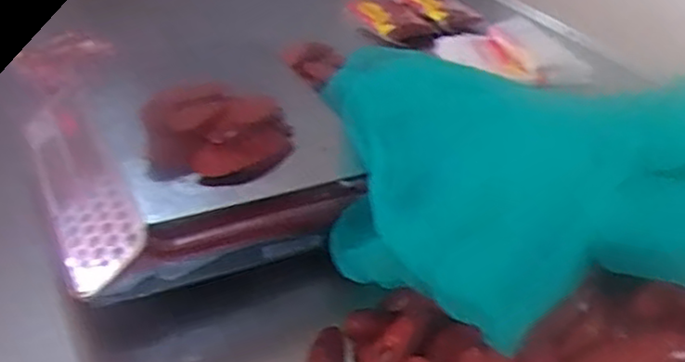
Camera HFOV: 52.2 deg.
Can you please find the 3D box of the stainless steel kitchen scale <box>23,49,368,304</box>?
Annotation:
[{"bbox_3d":[-0.160,-0.016,0.743,0.310,0.089,0.256,-13,38,-17],"label":"stainless steel kitchen scale"}]

